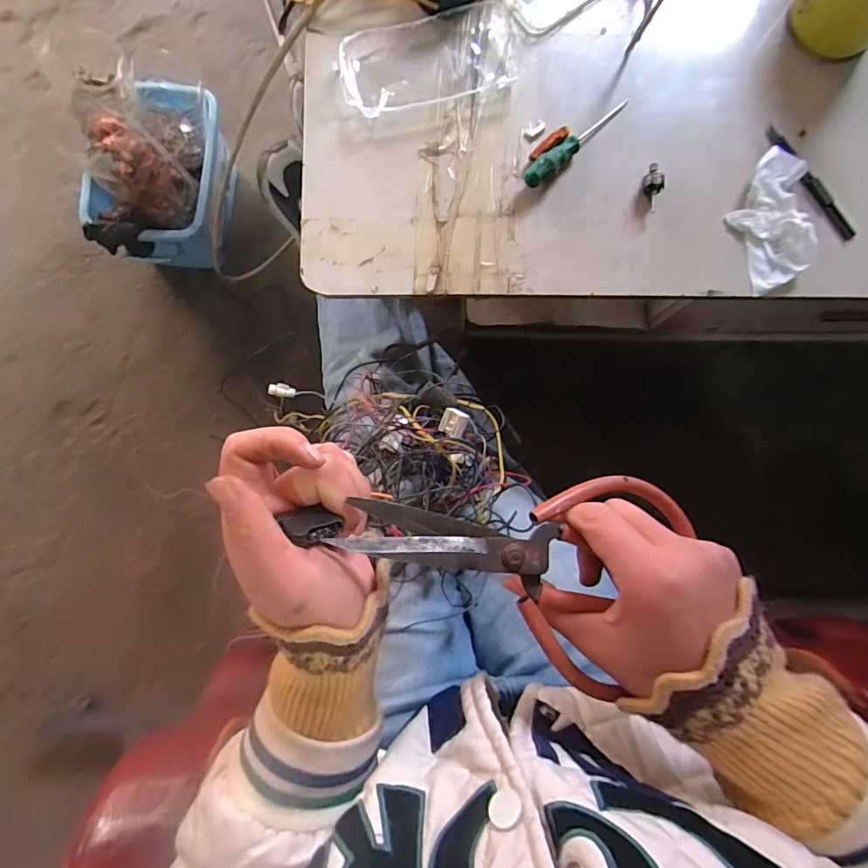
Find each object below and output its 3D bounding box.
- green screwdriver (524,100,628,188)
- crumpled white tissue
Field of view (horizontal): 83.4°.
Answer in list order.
[{"bbox_3d":[0.142,-0.289,0.474,0.136,0.020,0.021,-42,87,-5],"label":"green screwdriver"},{"bbox_3d":[0.327,-0.206,0.471,0.062,0.028,0.130,-7,85,-2],"label":"crumpled white tissue"}]

